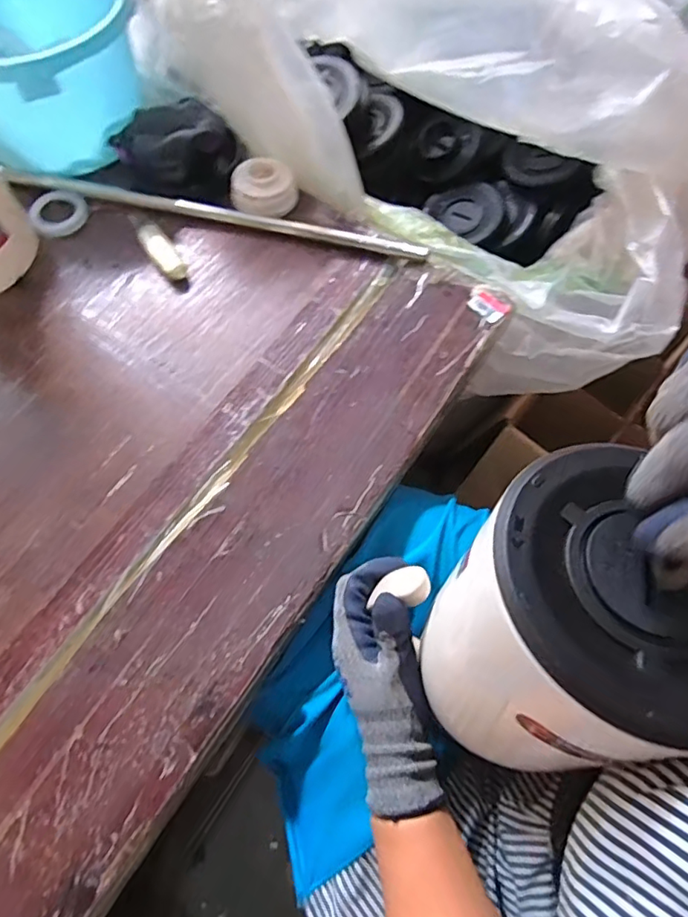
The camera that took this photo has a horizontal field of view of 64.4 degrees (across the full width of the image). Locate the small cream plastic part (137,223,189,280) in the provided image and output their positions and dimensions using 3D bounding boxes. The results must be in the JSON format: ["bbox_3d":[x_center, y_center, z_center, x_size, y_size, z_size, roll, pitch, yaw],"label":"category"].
[{"bbox_3d":[-0.186,-0.211,0.560,0.026,0.014,0.076,-34,71,-15],"label":"small cream plastic part"}]

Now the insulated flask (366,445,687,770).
[{"bbox_3d":[0.114,0.091,0.298,0.136,0.168,0.124,-30,68,-16],"label":"insulated flask"}]

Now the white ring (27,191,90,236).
[{"bbox_3d":[-0.307,-0.265,0.591,0.059,0.015,0.059,-9,66,-5],"label":"white ring"}]

